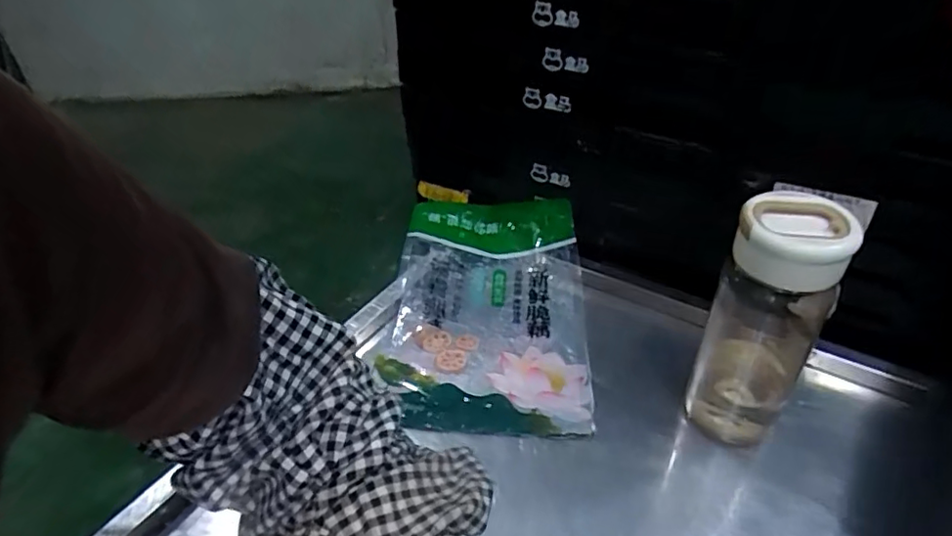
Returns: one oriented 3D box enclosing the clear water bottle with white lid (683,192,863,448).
[{"bbox_3d":[0.216,0.042,0.447,0.074,0.204,0.082,23,45,27],"label":"clear water bottle with white lid"}]

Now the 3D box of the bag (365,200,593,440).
[{"bbox_3d":[0.011,0.026,0.596,0.199,0.057,0.306,4,44,5],"label":"bag"}]

